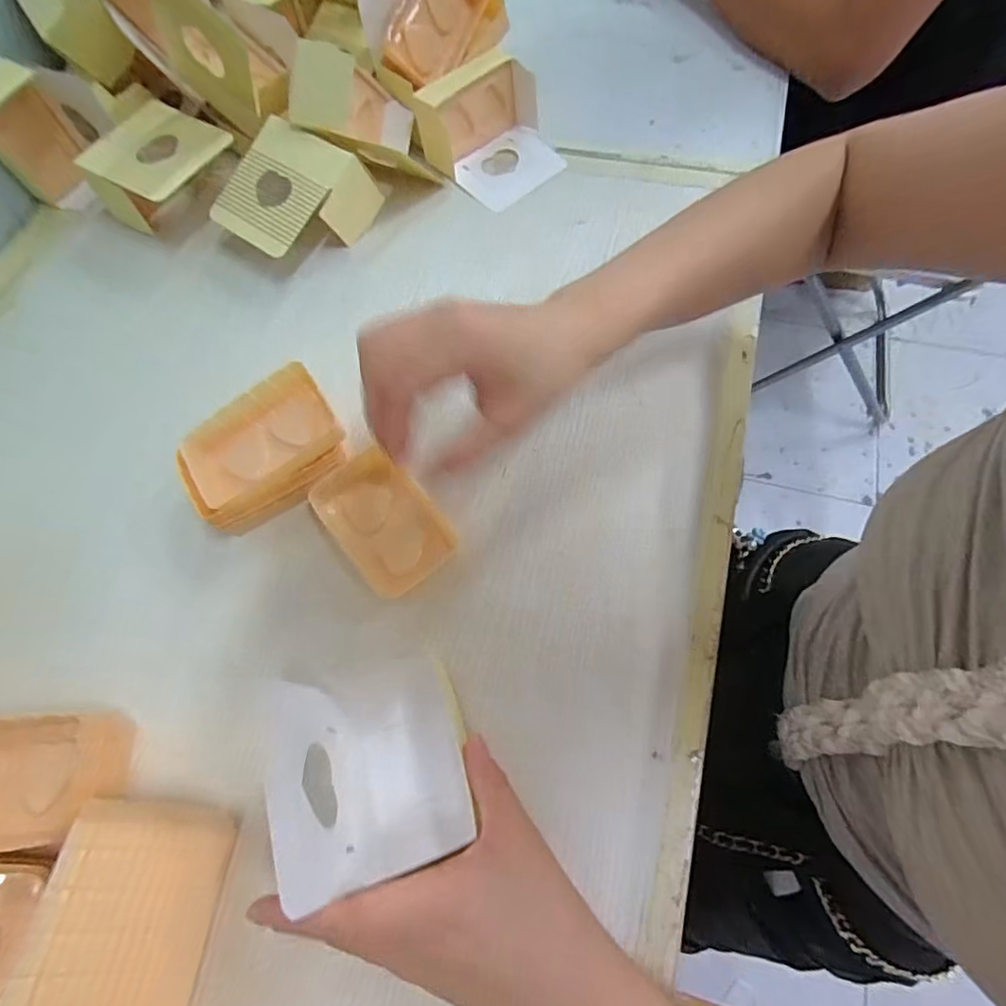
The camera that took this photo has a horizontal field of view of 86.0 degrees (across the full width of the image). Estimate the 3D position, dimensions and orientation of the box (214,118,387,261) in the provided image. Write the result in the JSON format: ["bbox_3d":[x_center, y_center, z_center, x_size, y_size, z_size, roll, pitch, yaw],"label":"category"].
[{"bbox_3d":[-0.182,-0.262,0.469,0.107,0.062,0.111,31,72,15],"label":"box"}]

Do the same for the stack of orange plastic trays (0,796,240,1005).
[{"bbox_3d":[-0.177,0.200,0.254,0.074,0.051,0.098,21,62,-27],"label":"stack of orange plastic trays"}]

